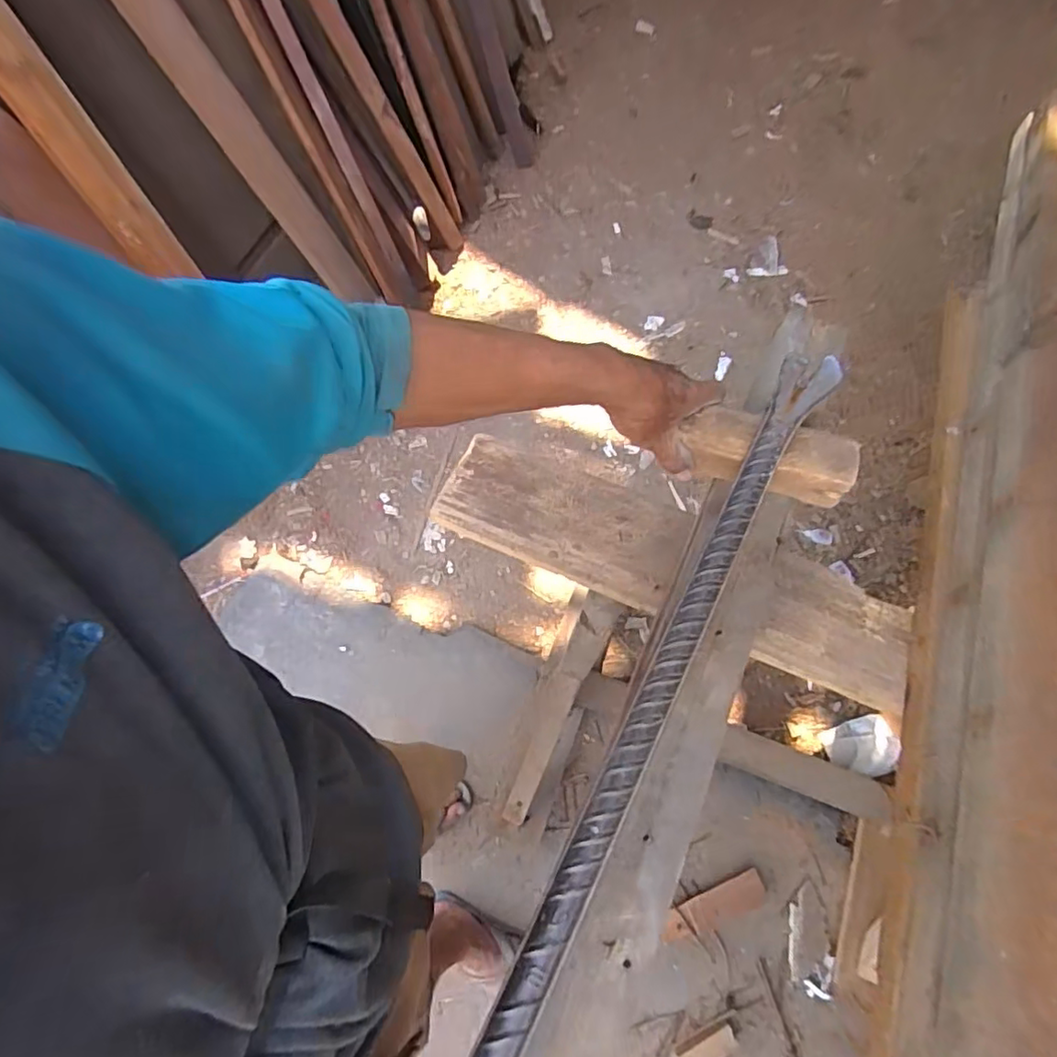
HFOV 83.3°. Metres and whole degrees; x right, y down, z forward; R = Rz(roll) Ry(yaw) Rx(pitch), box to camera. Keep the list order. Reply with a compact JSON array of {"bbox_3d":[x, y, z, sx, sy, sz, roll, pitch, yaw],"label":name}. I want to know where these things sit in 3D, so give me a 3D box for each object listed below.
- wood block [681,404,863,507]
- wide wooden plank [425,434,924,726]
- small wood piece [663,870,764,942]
[{"bbox_3d":[0.220,-0.071,0.552,0.149,0.039,0.062,15,66,6],"label":"wood block"},{"bbox_3d":[0.153,0.035,0.662,0.523,0.027,0.132,22,67,11],"label":"wide wooden plank"},{"bbox_3d":[0.349,0.714,1.121,0.209,0.027,0.060,-20,66,-8],"label":"small wood piece"}]

